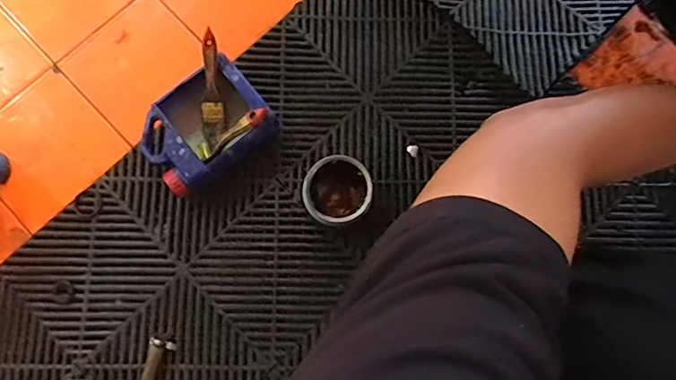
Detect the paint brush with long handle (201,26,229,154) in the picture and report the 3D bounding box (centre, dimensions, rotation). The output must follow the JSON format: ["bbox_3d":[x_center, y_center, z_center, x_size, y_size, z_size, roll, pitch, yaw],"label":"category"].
[{"bbox_3d":[-0.193,-0.152,0.776,0.036,0.016,0.170,1,106,-1],"label":"paint brush with long handle"}]

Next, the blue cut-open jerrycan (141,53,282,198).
[{"bbox_3d":[-0.204,-0.097,0.789,0.188,0.075,0.141,-35,81,-8],"label":"blue cut-open jerrycan"}]

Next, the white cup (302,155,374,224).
[{"bbox_3d":[-0.001,0.004,0.762,0.096,0.096,0.100,25,79,4],"label":"white cup"}]

